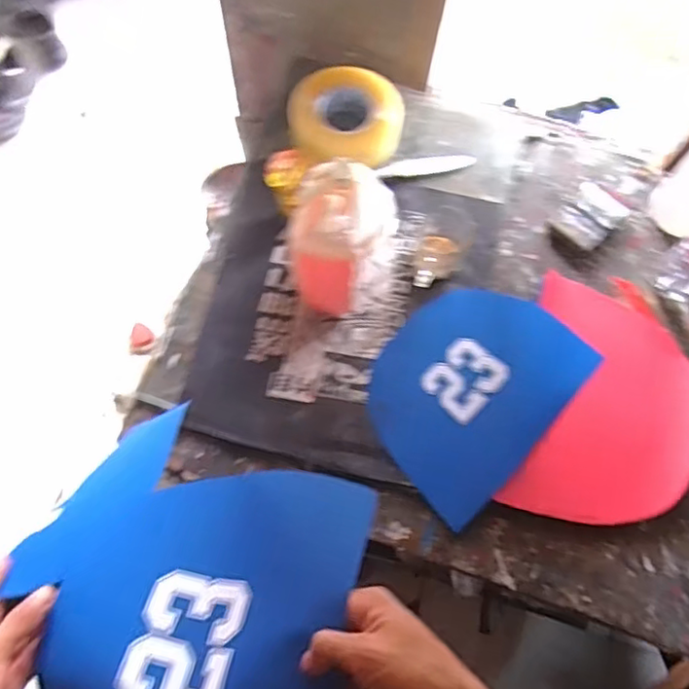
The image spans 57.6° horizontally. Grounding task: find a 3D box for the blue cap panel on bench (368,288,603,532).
[{"bbox_3d":[0.163,0.049,0.814,0.221,0.017,0.297,40,73,11],"label":"blue cap panel on bench"}]

